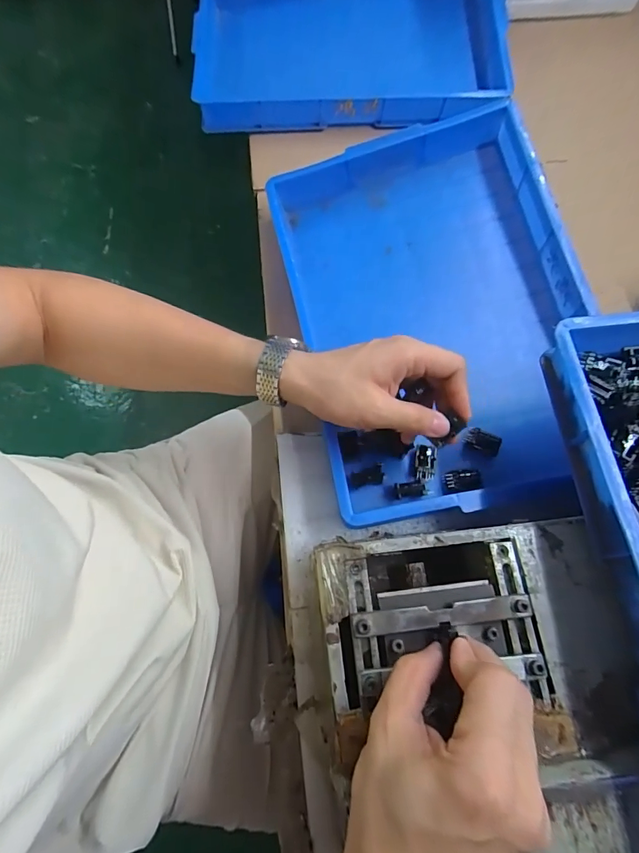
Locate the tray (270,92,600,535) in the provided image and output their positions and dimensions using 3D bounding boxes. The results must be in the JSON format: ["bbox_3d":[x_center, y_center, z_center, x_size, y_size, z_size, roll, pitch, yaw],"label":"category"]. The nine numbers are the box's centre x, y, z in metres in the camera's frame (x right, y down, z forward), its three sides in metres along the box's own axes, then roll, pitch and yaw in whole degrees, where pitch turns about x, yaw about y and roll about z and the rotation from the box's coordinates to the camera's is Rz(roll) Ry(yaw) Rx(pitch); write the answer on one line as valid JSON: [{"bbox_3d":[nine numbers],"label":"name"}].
[{"bbox_3d":[0.115,-0.126,0.420,0.269,0.081,0.402,-12,72,-3],"label":"tray"}]

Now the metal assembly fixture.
[{"bbox_3d":[0.076,0.142,0.275,0.143,0.018,0.132,-6,72,-1],"label":"metal assembly fixture"}]

